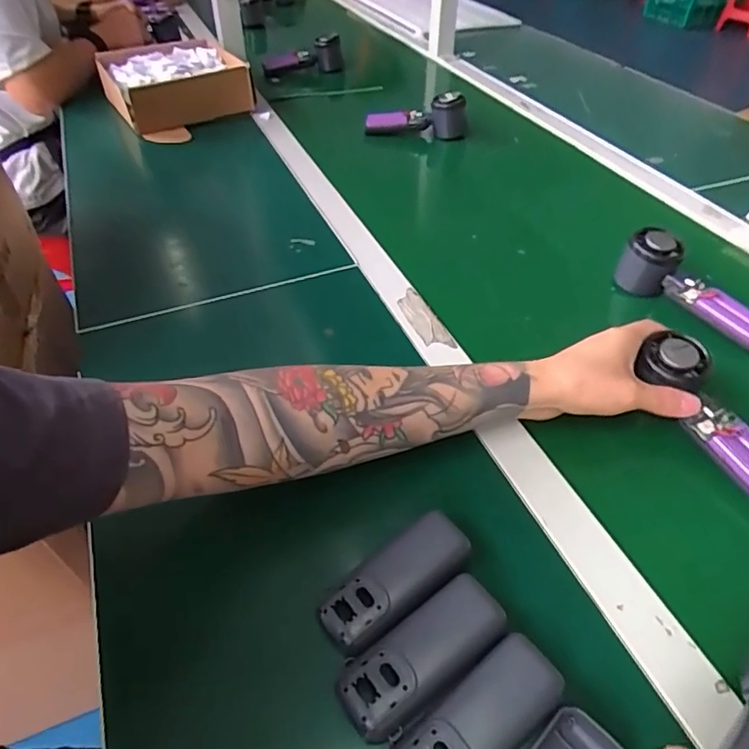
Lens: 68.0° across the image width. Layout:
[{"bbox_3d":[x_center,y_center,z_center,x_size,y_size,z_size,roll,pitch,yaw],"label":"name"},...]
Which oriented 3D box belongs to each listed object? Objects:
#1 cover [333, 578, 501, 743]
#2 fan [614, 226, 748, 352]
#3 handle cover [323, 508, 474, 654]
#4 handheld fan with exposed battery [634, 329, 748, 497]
[{"bbox_3d":[0.029,0.164,0.327,0.104,0.016,0.043,-28,54,-25],"label":"cover"},{"bbox_3d":[0.332,-0.090,0.565,0.053,0.052,0.159,-35,57,-29],"label":"fan"},{"bbox_3d":[0.014,0.131,0.354,0.101,0.023,0.037,-29,55,-26],"label":"handle cover"},{"bbox_3d":[0.270,0.038,0.436,0.043,0.033,0.156,-19,66,-19],"label":"handheld fan with exposed battery"}]

